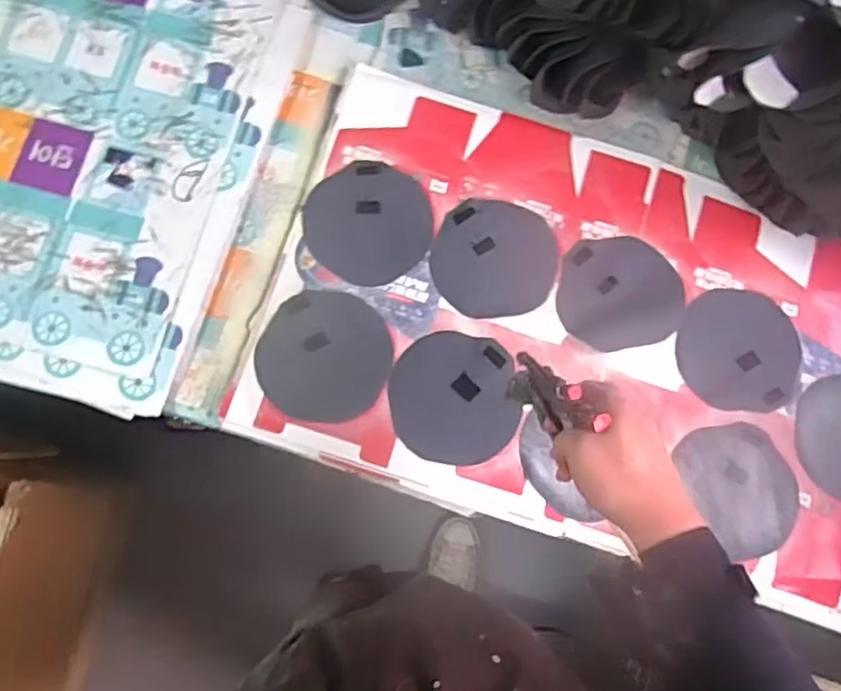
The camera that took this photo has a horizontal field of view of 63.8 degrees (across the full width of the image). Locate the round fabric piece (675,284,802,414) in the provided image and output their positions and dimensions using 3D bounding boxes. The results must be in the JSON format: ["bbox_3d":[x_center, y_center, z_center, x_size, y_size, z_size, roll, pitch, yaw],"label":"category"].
[{"bbox_3d":[0.375,0.003,0.793,0.143,0.007,0.142,1,78,-4],"label":"round fabric piece"}]

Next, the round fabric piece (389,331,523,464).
[{"bbox_3d":[0.038,0.058,0.754,0.136,0.007,0.142,1,78,-4],"label":"round fabric piece"}]

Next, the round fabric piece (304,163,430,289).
[{"bbox_3d":[-0.059,-0.145,0.790,0.142,0.006,0.142,1,78,-4],"label":"round fabric piece"}]

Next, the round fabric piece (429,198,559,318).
[{"bbox_3d":[0.088,-0.105,0.797,0.145,0.004,0.143,1,78,-4],"label":"round fabric piece"}]

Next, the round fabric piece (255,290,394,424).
[{"bbox_3d":[-0.106,0.011,0.753,0.144,0.004,0.143,1,79,-4],"label":"round fabric piece"}]

